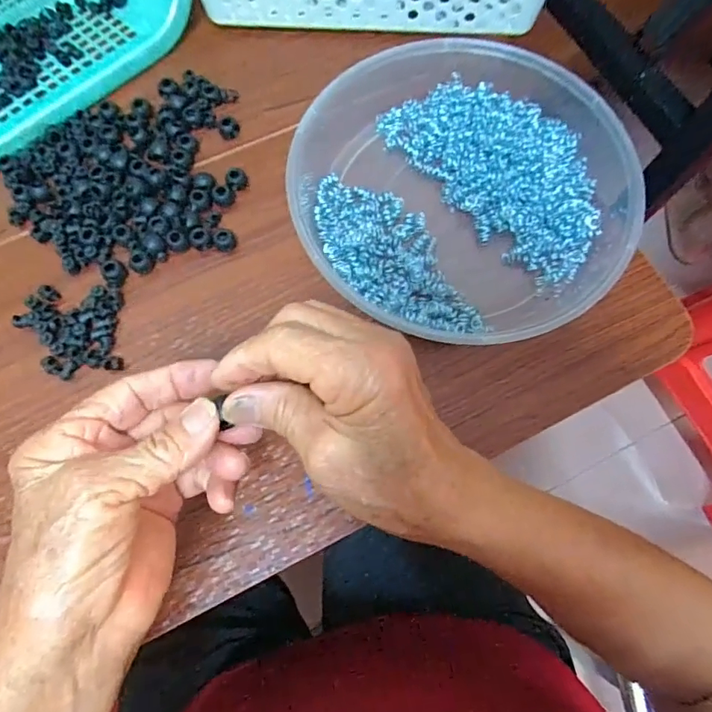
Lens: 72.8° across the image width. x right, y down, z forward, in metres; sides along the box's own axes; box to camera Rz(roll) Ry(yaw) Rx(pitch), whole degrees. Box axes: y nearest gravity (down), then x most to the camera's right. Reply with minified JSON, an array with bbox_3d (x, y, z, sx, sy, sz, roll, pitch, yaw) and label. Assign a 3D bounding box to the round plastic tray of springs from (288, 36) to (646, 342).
[{"bbox_3d":[0.068,-0.128,0.341,0.217,0.042,0.235,0,73,0],"label":"round plastic tray of springs"}]

